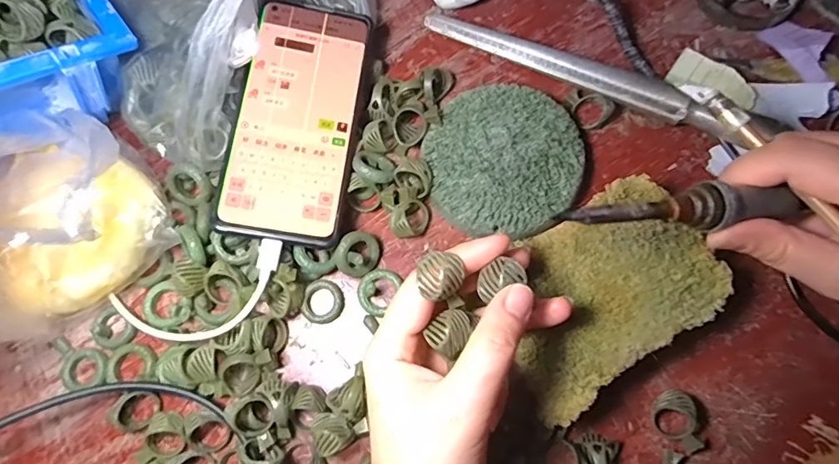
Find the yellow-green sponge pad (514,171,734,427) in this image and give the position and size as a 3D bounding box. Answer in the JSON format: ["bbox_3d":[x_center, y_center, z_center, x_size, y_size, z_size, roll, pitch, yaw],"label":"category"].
[{"bbox_3d":[0.103,0.033,0.275,0.129,0.014,0.089,-34,79,-7],"label":"yellow-green sponge pad"}]

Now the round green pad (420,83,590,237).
[{"bbox_3d":[0.056,-0.046,0.323,0.099,0.026,0.100,0,76,1],"label":"round green pad"}]

